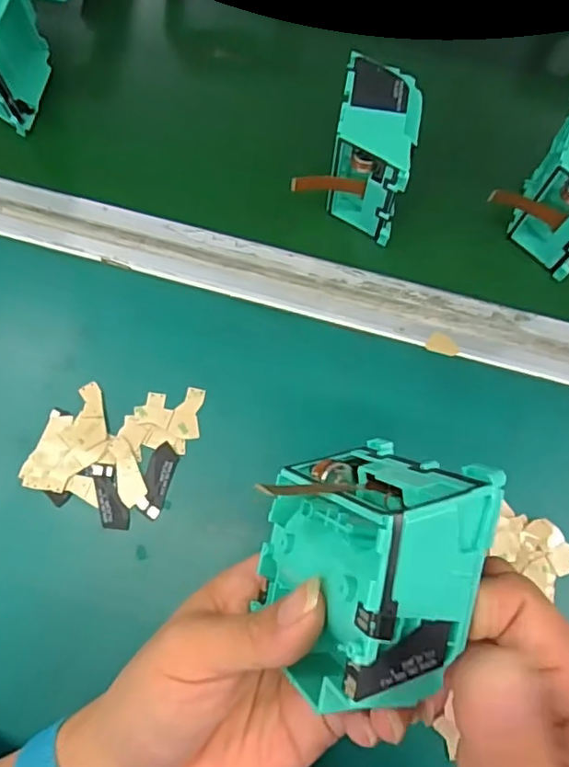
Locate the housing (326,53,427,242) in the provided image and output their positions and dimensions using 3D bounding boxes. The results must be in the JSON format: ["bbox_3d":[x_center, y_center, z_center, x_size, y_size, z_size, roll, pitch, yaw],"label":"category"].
[{"bbox_3d":[0.049,-0.128,0.333,0.041,0.073,0.060,10,75,2],"label":"housing"}]

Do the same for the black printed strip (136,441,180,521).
[{"bbox_3d":[-0.068,0.053,0.320,0.014,0.004,0.039,18,75,-2],"label":"black printed strip"}]

